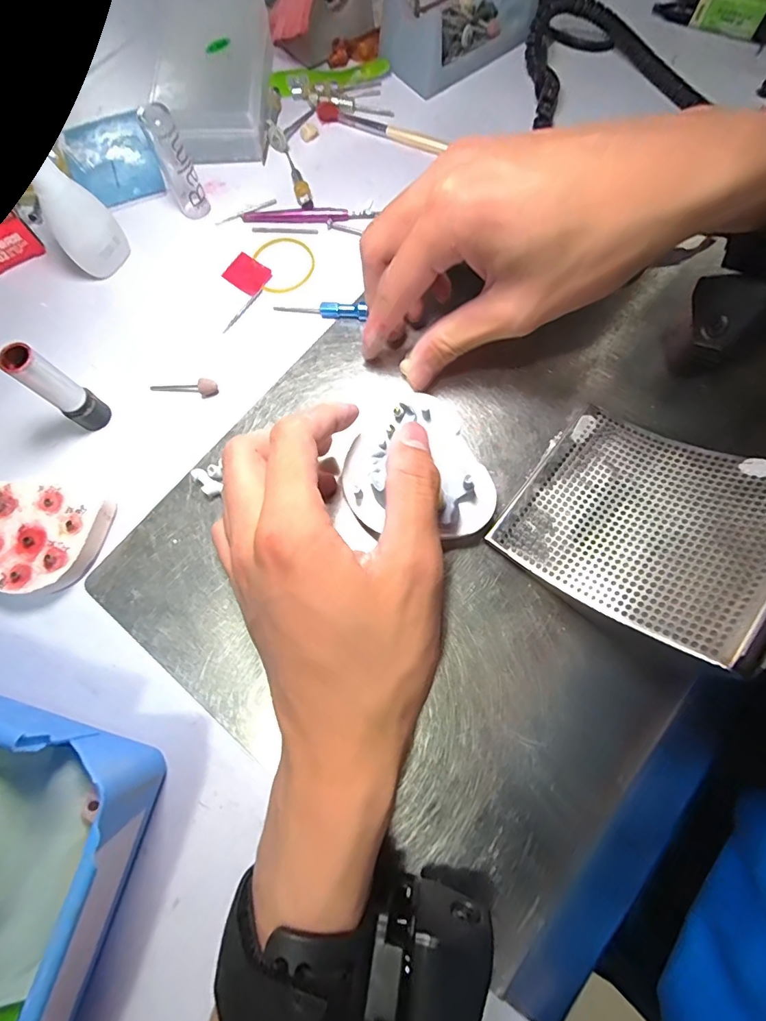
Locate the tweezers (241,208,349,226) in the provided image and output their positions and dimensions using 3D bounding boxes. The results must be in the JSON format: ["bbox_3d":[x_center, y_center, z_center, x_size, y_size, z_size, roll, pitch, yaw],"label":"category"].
[{"bbox_3d":[-0.057,-0.191,0.292,0.069,0.005,0.010,2,74,2],"label":"tweezers"}]

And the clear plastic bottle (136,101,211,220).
[{"bbox_3d":[-0.127,-0.212,0.272,0.019,0.059,0.019,-26,75,-6],"label":"clear plastic bottle"}]

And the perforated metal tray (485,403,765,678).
[{"bbox_3d":[0.122,0.003,0.203,0.114,0.015,0.096,29,75,41],"label":"perforated metal tray"}]

